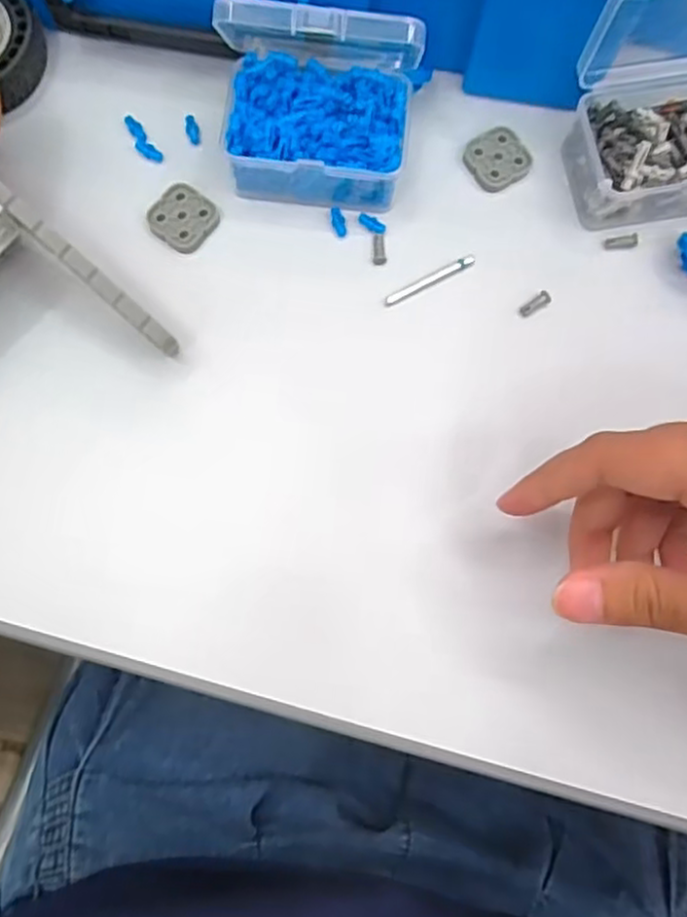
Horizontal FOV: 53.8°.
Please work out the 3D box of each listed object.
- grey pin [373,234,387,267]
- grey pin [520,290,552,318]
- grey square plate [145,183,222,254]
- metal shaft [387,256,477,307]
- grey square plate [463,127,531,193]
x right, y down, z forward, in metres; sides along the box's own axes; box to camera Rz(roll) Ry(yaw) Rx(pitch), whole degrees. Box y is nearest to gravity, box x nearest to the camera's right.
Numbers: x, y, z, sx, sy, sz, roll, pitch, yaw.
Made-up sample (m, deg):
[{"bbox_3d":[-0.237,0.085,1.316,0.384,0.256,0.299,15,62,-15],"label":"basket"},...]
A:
[{"bbox_3d":[0.016,-0.089,0.288,0.006,0.004,0.014,3,76,-2],"label":"grey pin"},{"bbox_3d":[0.081,-0.065,0.285,0.014,0.004,0.006,-31,80,-10],"label":"grey pin"},{"bbox_3d":[-0.068,-0.102,0.287,0.026,0.006,0.026,37,77,6],"label":"grey square plate"},{"bbox_3d":[0.037,-0.076,0.287,0.042,0.004,0.005,-27,79,-9],"label":"metal shaft"},{"bbox_3d":[0.068,-0.132,0.296,0.027,0.004,0.026,-35,81,-10],"label":"grey square plate"}]

